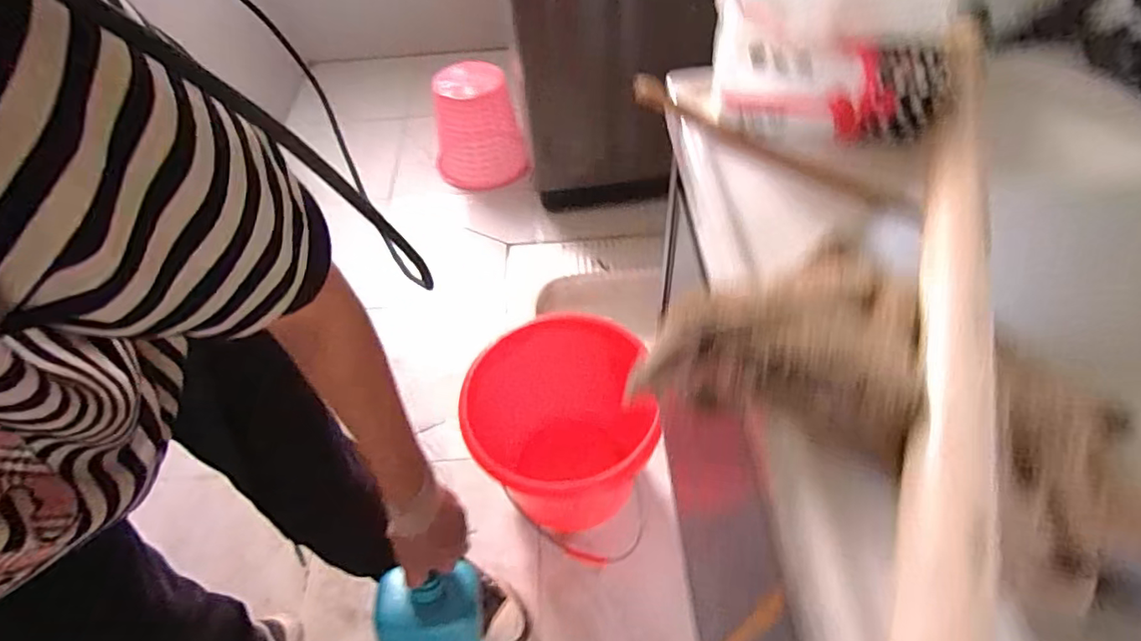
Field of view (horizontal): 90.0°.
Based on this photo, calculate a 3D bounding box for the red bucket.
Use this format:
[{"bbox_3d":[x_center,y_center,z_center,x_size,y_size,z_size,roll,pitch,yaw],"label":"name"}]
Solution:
[{"bbox_3d":[0.007,0.180,0.979,0.286,0.283,0.297,-2,52,3],"label":"red bucket"}]

